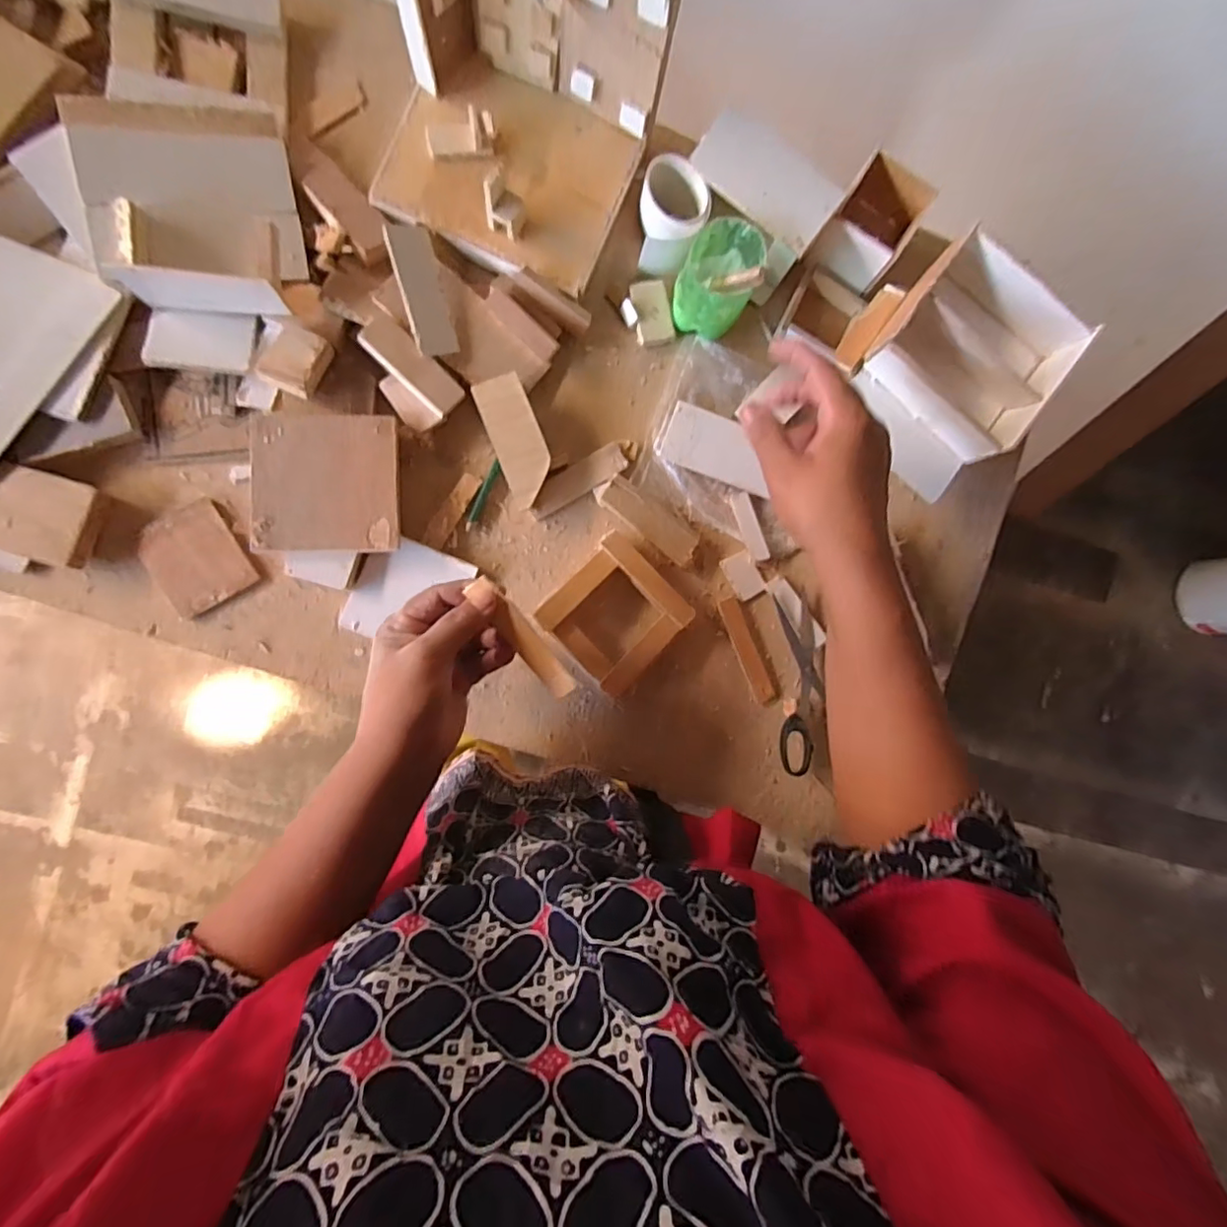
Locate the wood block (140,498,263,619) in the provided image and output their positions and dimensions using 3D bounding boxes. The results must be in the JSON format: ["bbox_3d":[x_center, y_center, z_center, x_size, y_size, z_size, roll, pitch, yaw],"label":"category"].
[{"bbox_3d":[-0.313,-0.042,0.432,0.062,0.009,0.073,-32,92,-6],"label":"wood block"}]

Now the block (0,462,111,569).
[{"bbox_3d":[-0.412,-0.071,0.412,0.078,0.018,0.061,17,87,-5],"label":"block"}]

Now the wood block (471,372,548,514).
[{"bbox_3d":[-0.076,-0.134,0.456,0.038,0.023,0.097,-21,95,-8],"label":"wood block"}]

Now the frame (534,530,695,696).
[{"bbox_3d":[0.002,0.001,0.467,0.094,0.020,0.096,43,85,-3],"label":"frame"}]

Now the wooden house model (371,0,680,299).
[{"bbox_3d":[-0.069,-0.358,0.394,0.178,0.133,0.164,22,87,-7],"label":"wooden house model"}]

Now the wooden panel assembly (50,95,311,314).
[{"bbox_3d":[-0.299,-0.289,0.410,0.130,0.039,0.148,-6,89,-6],"label":"wooden panel assembly"}]

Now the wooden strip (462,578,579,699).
[{"bbox_3d":[-0.060,0.016,0.385,0.018,0.010,0.096,-38,96,-6],"label":"wooden strip"}]

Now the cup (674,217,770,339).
[{"bbox_3d":[0.081,-0.261,0.454,0.057,0.065,0.059,0,88,-6],"label":"cup"}]

